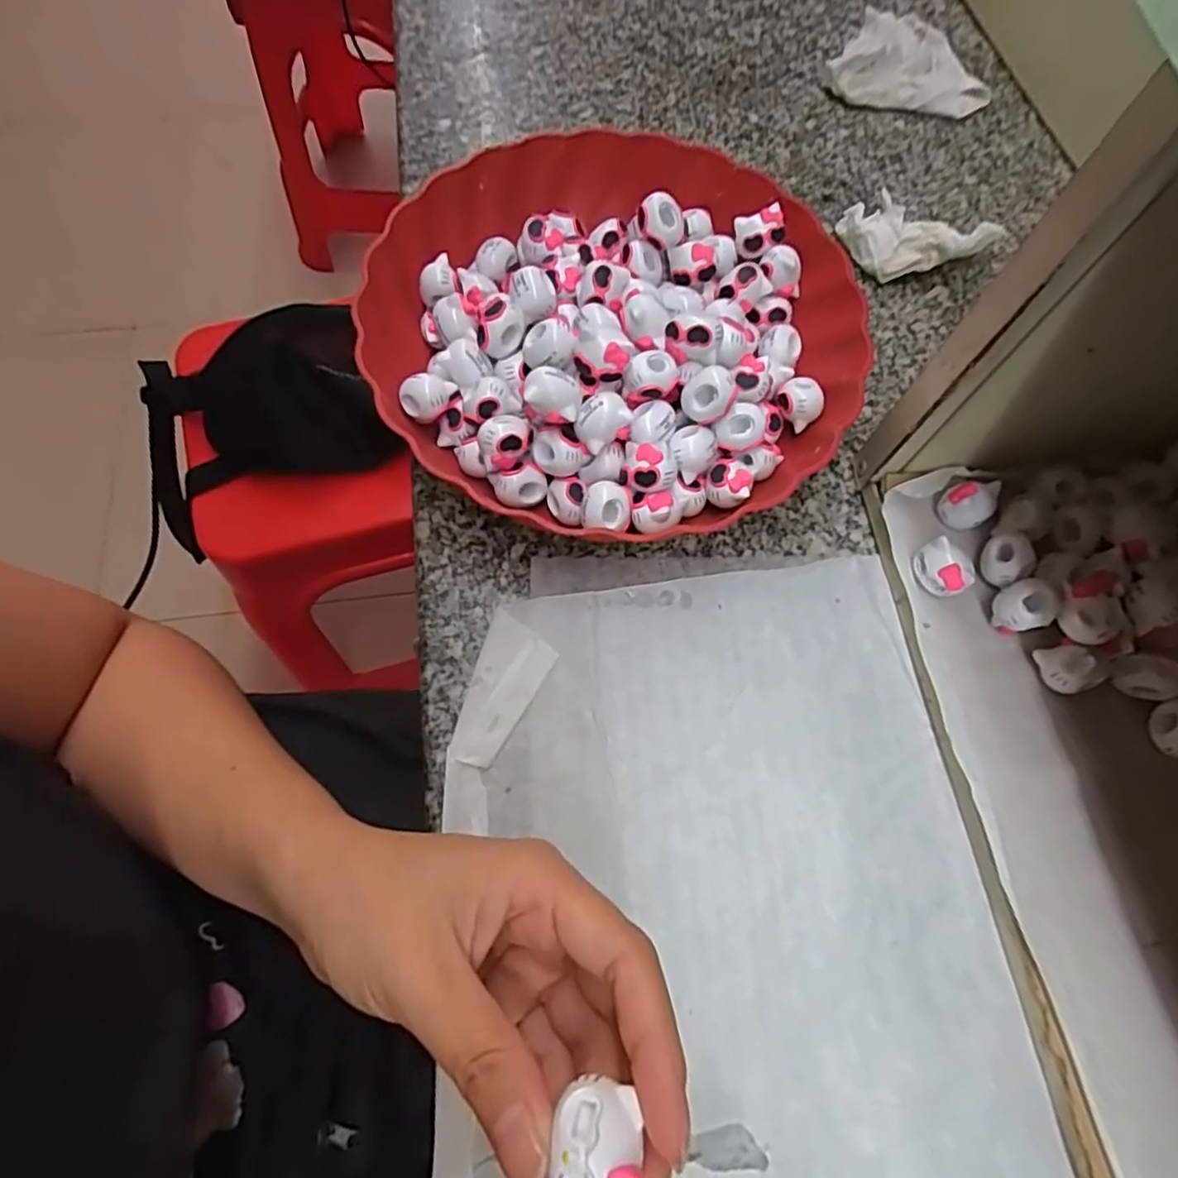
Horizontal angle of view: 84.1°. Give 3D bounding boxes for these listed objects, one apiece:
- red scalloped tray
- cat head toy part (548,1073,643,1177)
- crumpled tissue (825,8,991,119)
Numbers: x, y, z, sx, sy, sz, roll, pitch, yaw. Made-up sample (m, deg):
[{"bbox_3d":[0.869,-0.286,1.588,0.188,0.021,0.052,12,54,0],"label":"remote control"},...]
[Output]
[{"bbox_3d":[0.012,-0.135,0.337,0.242,0.064,0.237,-27,72,-13],"label":"red scalloped tray"},{"bbox_3d":[0.002,0.124,0.142,0.019,0.007,0.024,4,68,-2],"label":"cat head toy part"},{"bbox_3d":[0.233,-0.373,0.462,0.103,0.018,0.117,25,70,7],"label":"crumpled tissue"}]

